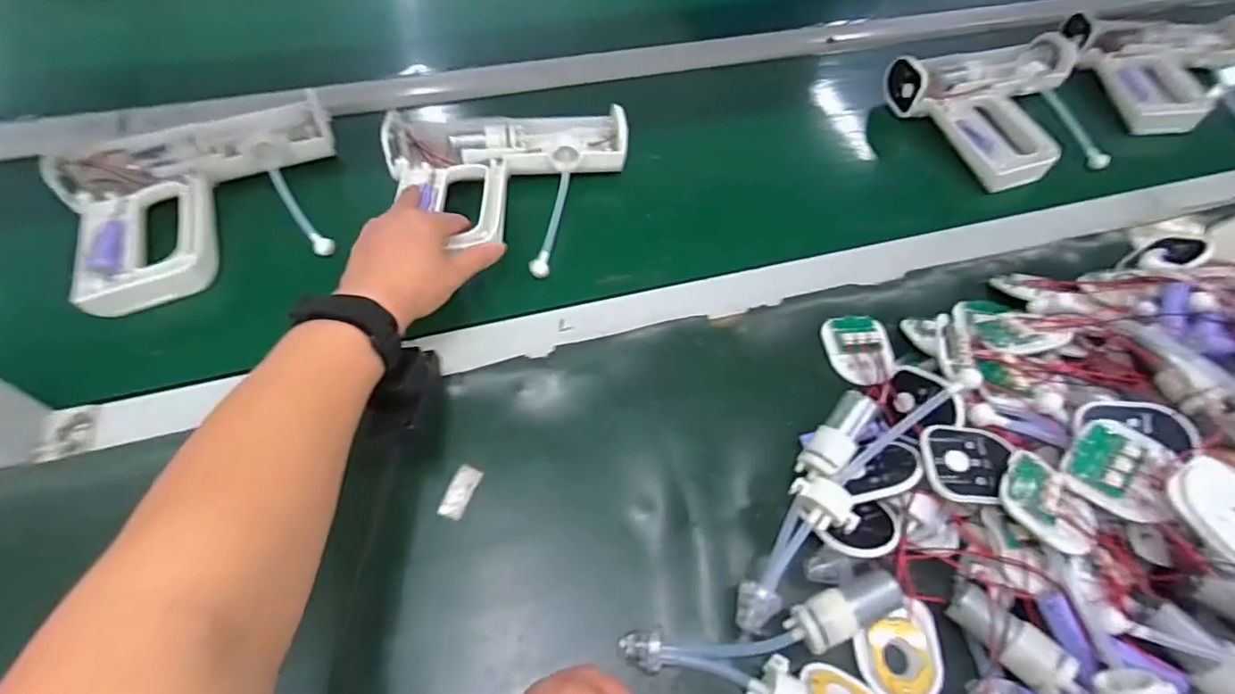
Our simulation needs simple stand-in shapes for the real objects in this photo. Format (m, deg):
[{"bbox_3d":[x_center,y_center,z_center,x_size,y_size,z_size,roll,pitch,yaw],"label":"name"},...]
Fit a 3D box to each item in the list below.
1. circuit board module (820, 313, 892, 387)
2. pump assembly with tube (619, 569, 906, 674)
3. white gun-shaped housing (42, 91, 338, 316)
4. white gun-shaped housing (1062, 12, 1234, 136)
[{"bbox_3d":[0.188,-0.001,0.444,0.051,0.007,0.060,0,55,-3],"label":"circuit board module"},{"bbox_3d":[0.084,0.162,0.326,0.157,0.027,0.030,-9,56,-9],"label":"pump assembly with tube"},{"bbox_3d":[-0.338,-0.127,0.481,0.205,0.033,0.172,-20,59,-16],"label":"white gun-shaped housing"},{"bbox_3d":[0.636,-0.308,0.647,0.220,0.044,0.179,-4,56,-5],"label":"white gun-shaped housing"}]

